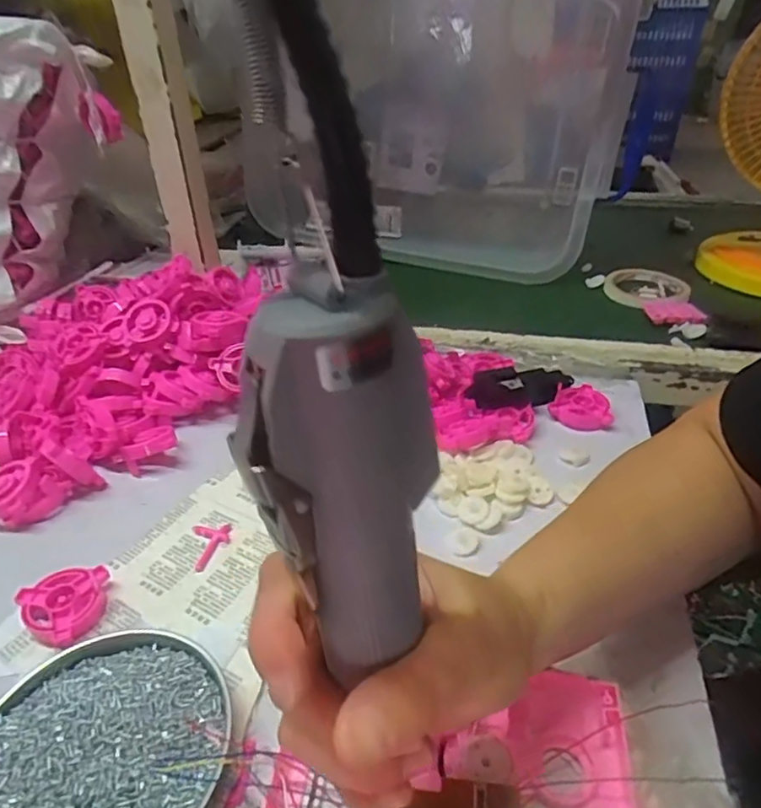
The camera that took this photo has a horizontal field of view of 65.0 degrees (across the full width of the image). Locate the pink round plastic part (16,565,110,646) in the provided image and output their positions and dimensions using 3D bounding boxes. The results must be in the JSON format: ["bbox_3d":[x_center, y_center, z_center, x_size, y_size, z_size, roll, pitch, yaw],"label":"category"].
[{"bbox_3d":[-0.205,0.132,0.395,0.053,0.017,0.049,-1,36,1],"label":"pink round plastic part"}]

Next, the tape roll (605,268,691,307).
[{"bbox_3d":[0.337,-0.149,0.755,0.097,0.017,0.097,-1,36,1],"label":"tape roll"}]

